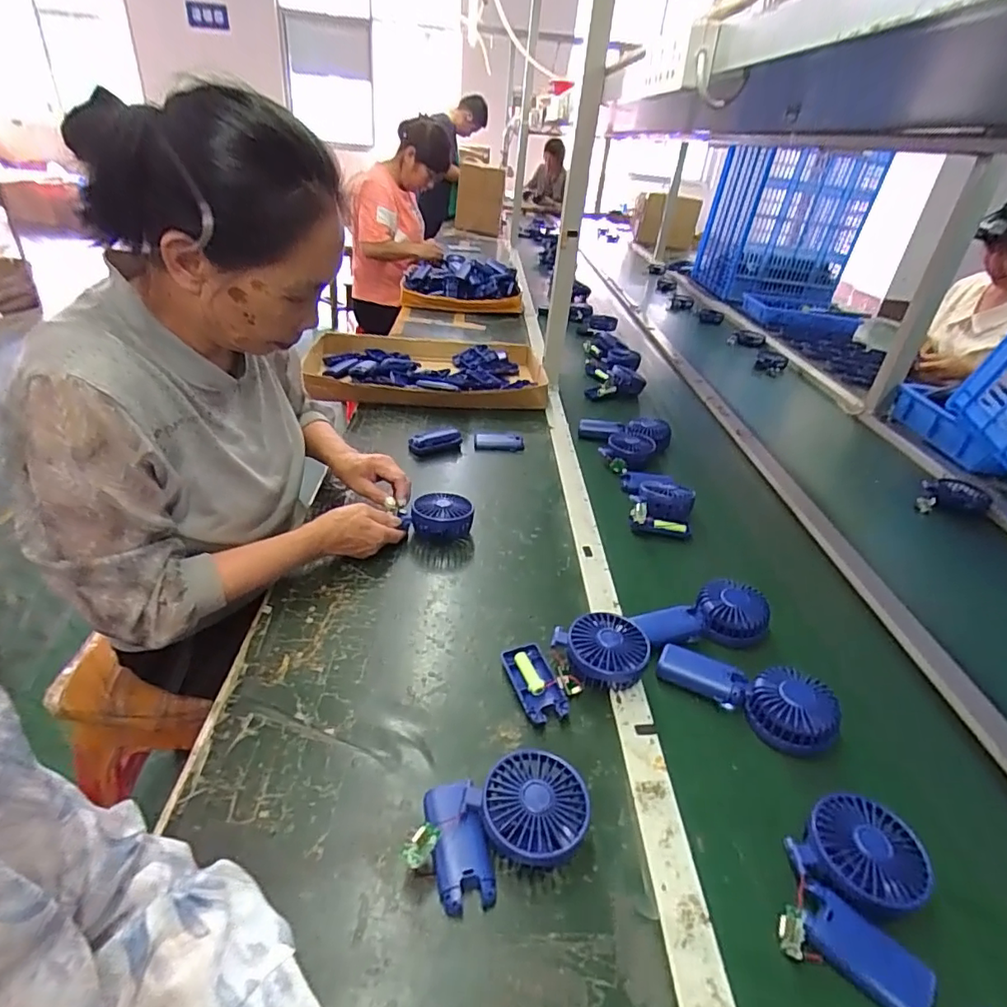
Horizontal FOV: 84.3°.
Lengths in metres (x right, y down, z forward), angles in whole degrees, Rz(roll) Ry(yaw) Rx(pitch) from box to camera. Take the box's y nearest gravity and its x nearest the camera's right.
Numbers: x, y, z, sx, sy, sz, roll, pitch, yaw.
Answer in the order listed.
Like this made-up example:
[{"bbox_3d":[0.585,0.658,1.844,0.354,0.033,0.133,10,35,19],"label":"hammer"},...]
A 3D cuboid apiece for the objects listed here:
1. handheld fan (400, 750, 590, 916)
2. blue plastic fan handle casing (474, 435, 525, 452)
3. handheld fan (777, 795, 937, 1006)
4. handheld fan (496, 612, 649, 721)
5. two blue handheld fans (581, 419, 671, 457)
[{"bbox_3d":[-0.004,0.267,0.463,0.148,0.043,0.088,-8,36,-16],"label":"handheld fan"},{"bbox_3d":[-0.008,-0.115,1.067,0.092,0.025,0.032,3,34,-1],"label":"blue plastic fan handle casing"},{"bbox_3d":[0.284,0.309,0.451,0.098,0.036,0.140,18,37,20],"label":"handheld fan"},{"bbox_3d":[0.082,0.172,0.610,0.149,0.044,0.093,-11,37,-20],"label":"handheld fan"},{"bbox_3d":[0.238,-0.135,1.109,0.179,0.039,0.127,11,35,11],"label":"two blue handheld fans"}]

